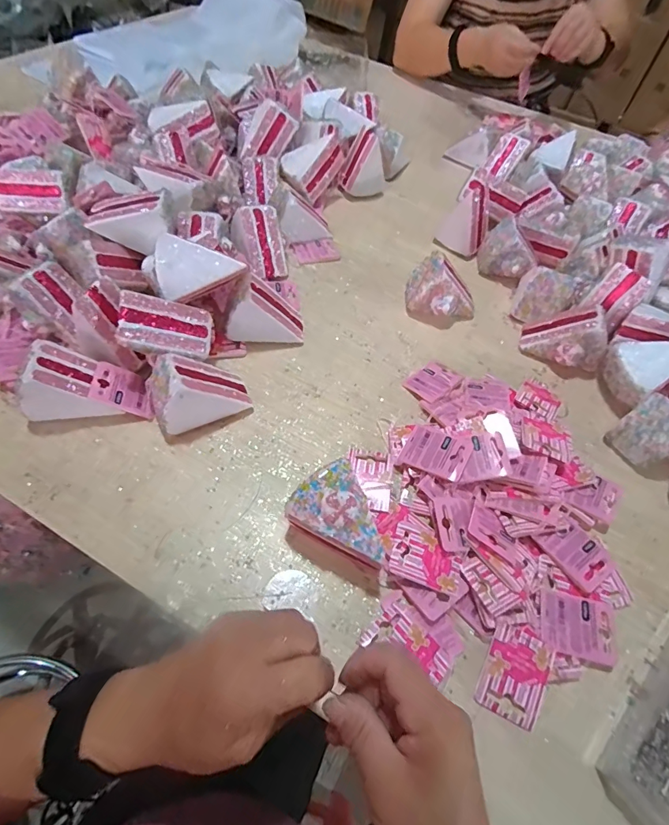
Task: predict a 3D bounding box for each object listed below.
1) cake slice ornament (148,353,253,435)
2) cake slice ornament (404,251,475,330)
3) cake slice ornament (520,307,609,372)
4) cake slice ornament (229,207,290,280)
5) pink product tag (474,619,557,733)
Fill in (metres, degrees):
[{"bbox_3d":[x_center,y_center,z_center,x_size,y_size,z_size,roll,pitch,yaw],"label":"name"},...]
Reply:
[{"bbox_3d":[-0.130,-0.024,0.407,0.086,0.066,0.053,-22,61,-19],"label":"cake slice ornament"},{"bbox_3d":[0.137,-0.153,0.523,0.089,0.066,0.060,14,56,4],"label":"cake slice ornament"},{"bbox_3d":[0.276,-0.091,0.498,0.092,0.063,0.061,36,60,18],"label":"cake slice ornament"},{"bbox_3d":[-0.095,-0.216,0.539,0.061,0.063,0.085,-13,58,-14],"label":"cake slice ornament"},{"bbox_3d":[0.140,0.199,0.322,0.046,0.006,0.064,26,72,10],"label":"pink product tag"}]

